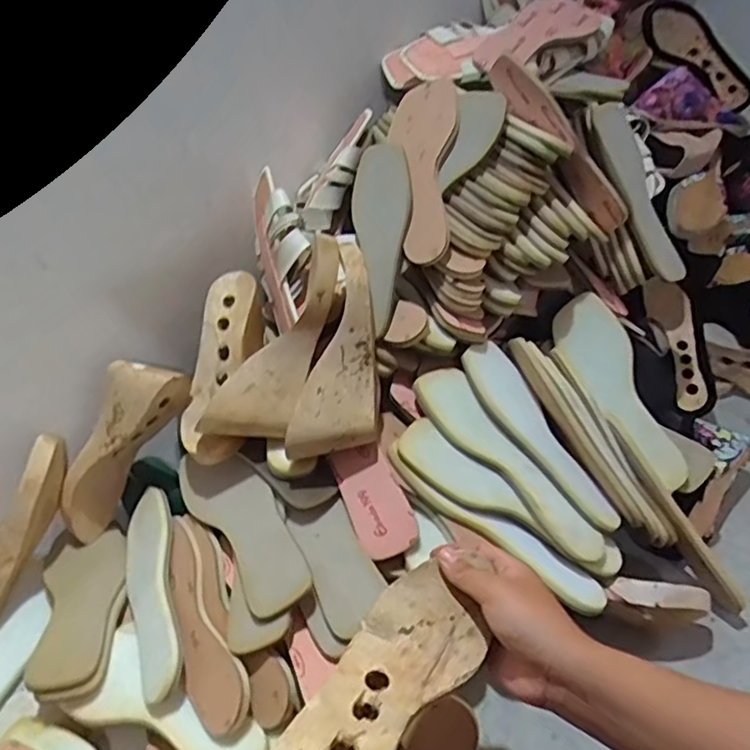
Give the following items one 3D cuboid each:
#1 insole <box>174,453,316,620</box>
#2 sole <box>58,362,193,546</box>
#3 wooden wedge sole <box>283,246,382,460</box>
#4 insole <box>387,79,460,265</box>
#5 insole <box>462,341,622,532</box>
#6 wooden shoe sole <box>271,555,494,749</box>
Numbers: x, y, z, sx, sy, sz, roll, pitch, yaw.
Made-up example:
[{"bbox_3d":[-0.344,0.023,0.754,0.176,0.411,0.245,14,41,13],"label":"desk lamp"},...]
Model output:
[{"bbox_3d":[-0.131,0.141,0.611,0.073,0.018,0.224,-42,47,-10],"label":"insole"},{"bbox_3d":[-0.288,0.080,0.703,0.081,0.233,0.068,19,22,-36],"label":"sole"},{"bbox_3d":[-0.022,-0.020,0.612,0.077,0.065,0.214,10,82,15],"label":"wooden wedge sole"},{"bbox_3d":[0.055,-0.232,0.703,0.074,0.033,0.225,1,77,3],"label":"insole"},{"bbox_3d":[0.173,0.063,0.662,0.078,0.020,0.231,-24,67,-28],"label":"insole"},{"bbox_3d":[0.003,0.186,0.359,0.073,0.029,0.201,17,23,24],"label":"wooden shoe sole"}]

